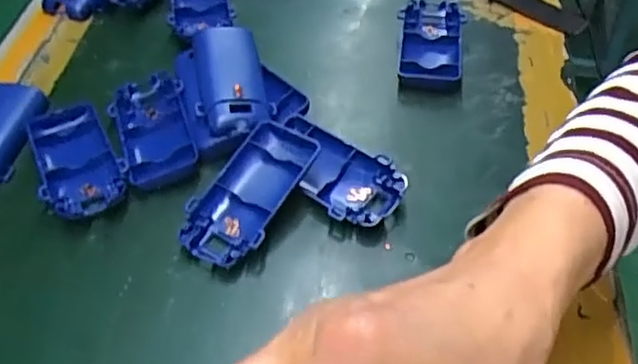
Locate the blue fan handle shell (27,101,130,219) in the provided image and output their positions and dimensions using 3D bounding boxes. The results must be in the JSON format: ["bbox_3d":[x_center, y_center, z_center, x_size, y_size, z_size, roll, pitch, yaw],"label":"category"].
[{"bbox_3d":[-0.153,-0.013,0.406,0.048,0.015,0.093,-26,54,-19],"label":"blue fan handle shell"}]

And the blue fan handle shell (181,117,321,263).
[{"bbox_3d":[-0.042,0.007,0.382,0.050,0.021,0.094,15,56,25],"label":"blue fan handle shell"}]

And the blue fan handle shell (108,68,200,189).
[{"bbox_3d":[-0.108,-0.033,0.421,0.047,0.019,0.093,-13,50,-10],"label":"blue fan handle shell"}]

